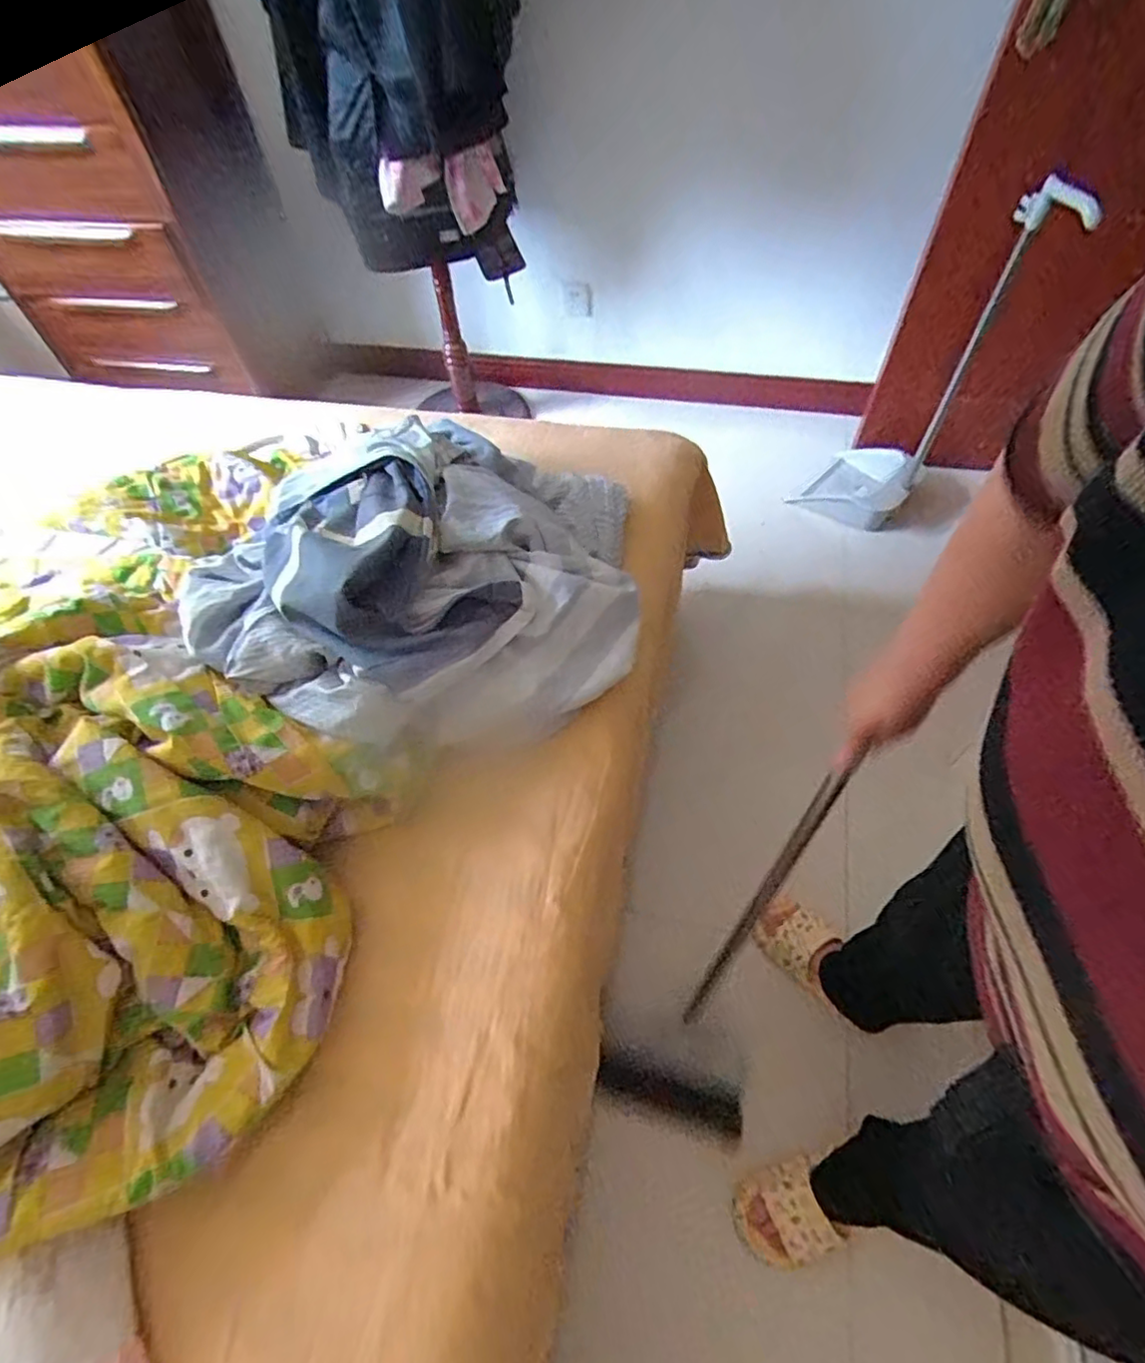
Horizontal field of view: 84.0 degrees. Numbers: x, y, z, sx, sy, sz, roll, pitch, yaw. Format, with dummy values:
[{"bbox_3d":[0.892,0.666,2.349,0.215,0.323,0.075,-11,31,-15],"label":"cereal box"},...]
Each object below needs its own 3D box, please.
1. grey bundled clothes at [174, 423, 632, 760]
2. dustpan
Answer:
[{"bbox_3d":[-0.195,-0.159,0.807,0.535,0.178,0.494,-2,57,3],"label":"grey bundled clothes"},{"bbox_3d":[0.744,-0.683,1.382,0.315,0.725,0.268,20,61,16],"label":"dustpan"}]

